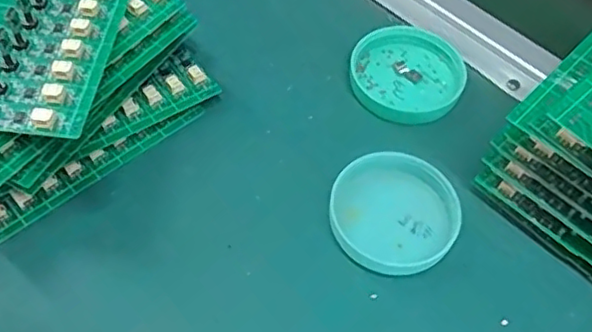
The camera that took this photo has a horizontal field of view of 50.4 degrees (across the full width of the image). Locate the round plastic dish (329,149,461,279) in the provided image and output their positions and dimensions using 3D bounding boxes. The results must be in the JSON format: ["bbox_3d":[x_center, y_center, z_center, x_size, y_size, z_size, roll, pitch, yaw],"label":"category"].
[{"bbox_3d":[0.052,0.022,0.321,0.066,0.013,0.061,1,55,-2],"label":"round plastic dish"}]

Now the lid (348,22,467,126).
[{"bbox_3d":[0.067,-0.057,0.376,0.065,0.014,0.064,1,55,-2],"label":"lid"}]

